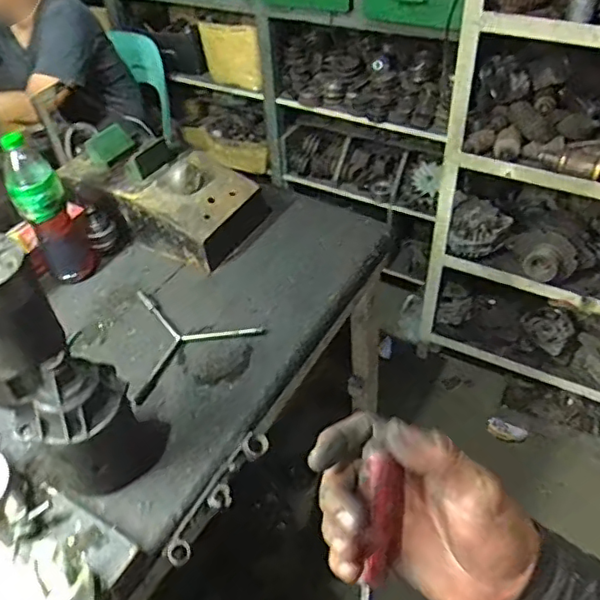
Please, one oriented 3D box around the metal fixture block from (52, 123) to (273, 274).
[{"bbox_3d":[-0.249,-0.206,1.085,0.322,0.149,0.186,21,49,23],"label":"metal fixture block"}]

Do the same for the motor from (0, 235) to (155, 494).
[{"bbox_3d":[-0.284,0.101,0.643,0.108,0.352,0.160,34,55,32],"label":"motor"}]

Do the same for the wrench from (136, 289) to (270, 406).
[{"bbox_3d":[-0.204,0.041,0.935,0.223,0.020,0.201,-29,49,-23],"label":"wrench"}]

